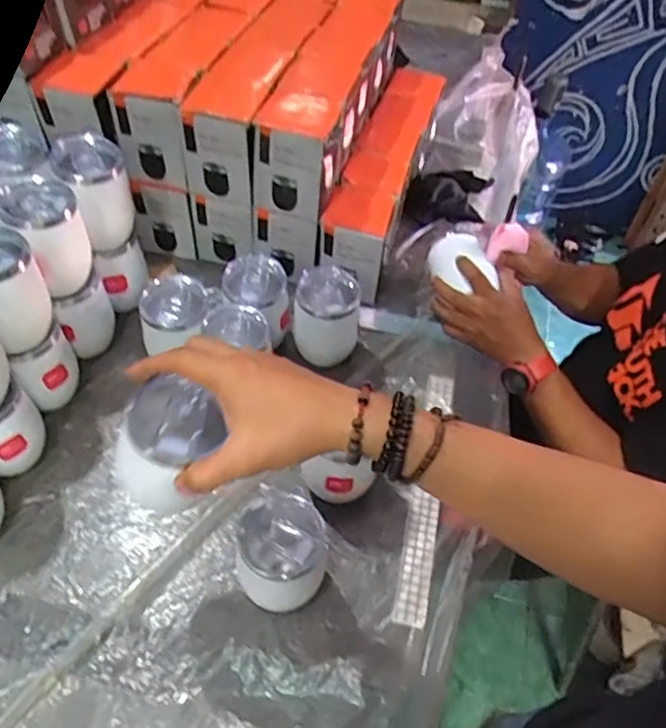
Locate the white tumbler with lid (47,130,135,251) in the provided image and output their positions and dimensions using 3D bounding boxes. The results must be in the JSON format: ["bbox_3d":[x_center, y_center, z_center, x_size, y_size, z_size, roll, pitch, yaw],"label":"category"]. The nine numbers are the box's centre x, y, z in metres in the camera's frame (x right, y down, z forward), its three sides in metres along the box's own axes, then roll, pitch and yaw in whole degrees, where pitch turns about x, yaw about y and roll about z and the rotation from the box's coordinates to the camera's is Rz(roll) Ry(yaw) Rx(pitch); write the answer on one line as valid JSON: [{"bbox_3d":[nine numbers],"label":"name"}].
[{"bbox_3d":[-0.276,-0.200,0.726,0.080,0.115,0.072,-19,55,-19],"label":"white tumbler with lid"}]

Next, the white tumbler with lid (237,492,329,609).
[{"bbox_3d":[-0.049,0.183,0.593,0.080,0.118,0.078,2,52,-3],"label":"white tumbler with lid"}]

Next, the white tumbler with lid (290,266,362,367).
[{"bbox_3d":[-0.008,-0.056,0.793,0.081,0.119,0.084,2,52,-3],"label":"white tumbler with lid"}]

